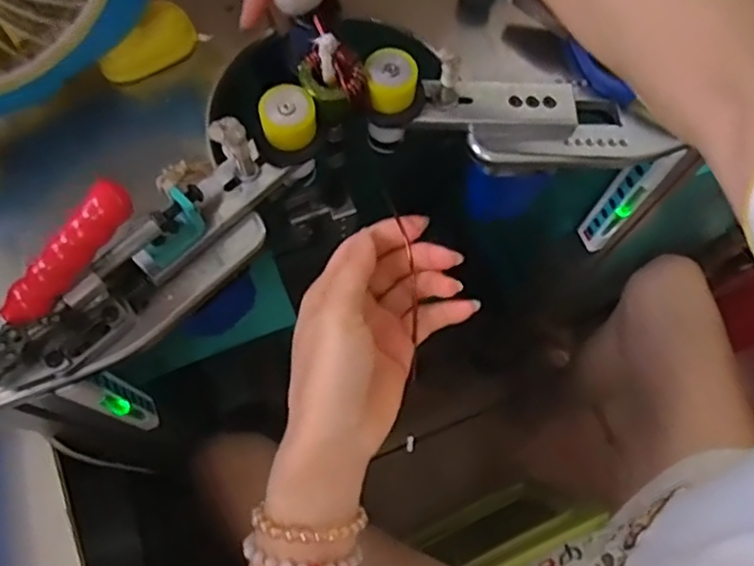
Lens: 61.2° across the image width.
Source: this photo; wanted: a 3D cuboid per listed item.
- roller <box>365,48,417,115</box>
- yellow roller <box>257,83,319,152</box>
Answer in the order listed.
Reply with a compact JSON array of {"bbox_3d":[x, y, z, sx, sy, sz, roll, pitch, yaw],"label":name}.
[{"bbox_3d":[0.010,-0.137,0.431,0.032,0.026,0.032,1,70,-2],"label":"roller"},{"bbox_3d":[-0.057,-0.108,0.413,0.034,0.023,0.034,1,70,-2],"label":"yellow roller"}]

